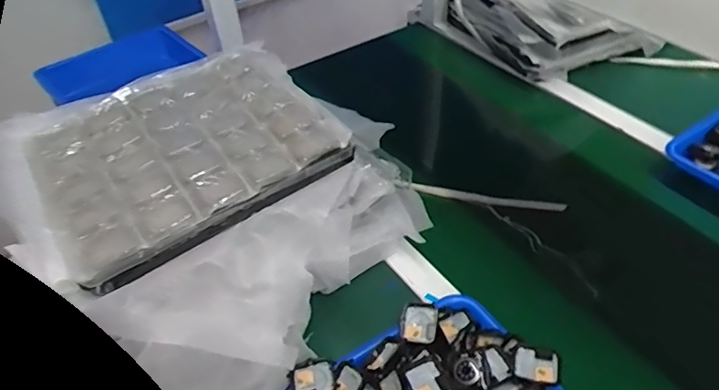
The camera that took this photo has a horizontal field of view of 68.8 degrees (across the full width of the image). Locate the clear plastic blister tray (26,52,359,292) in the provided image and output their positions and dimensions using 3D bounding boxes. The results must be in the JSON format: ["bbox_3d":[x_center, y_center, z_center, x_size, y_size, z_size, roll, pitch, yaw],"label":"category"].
[{"bbox_3d":[-0.198,-0.058,0.589,0.294,0.027,0.275,-28,47,-21],"label":"clear plastic blister tray"}]

